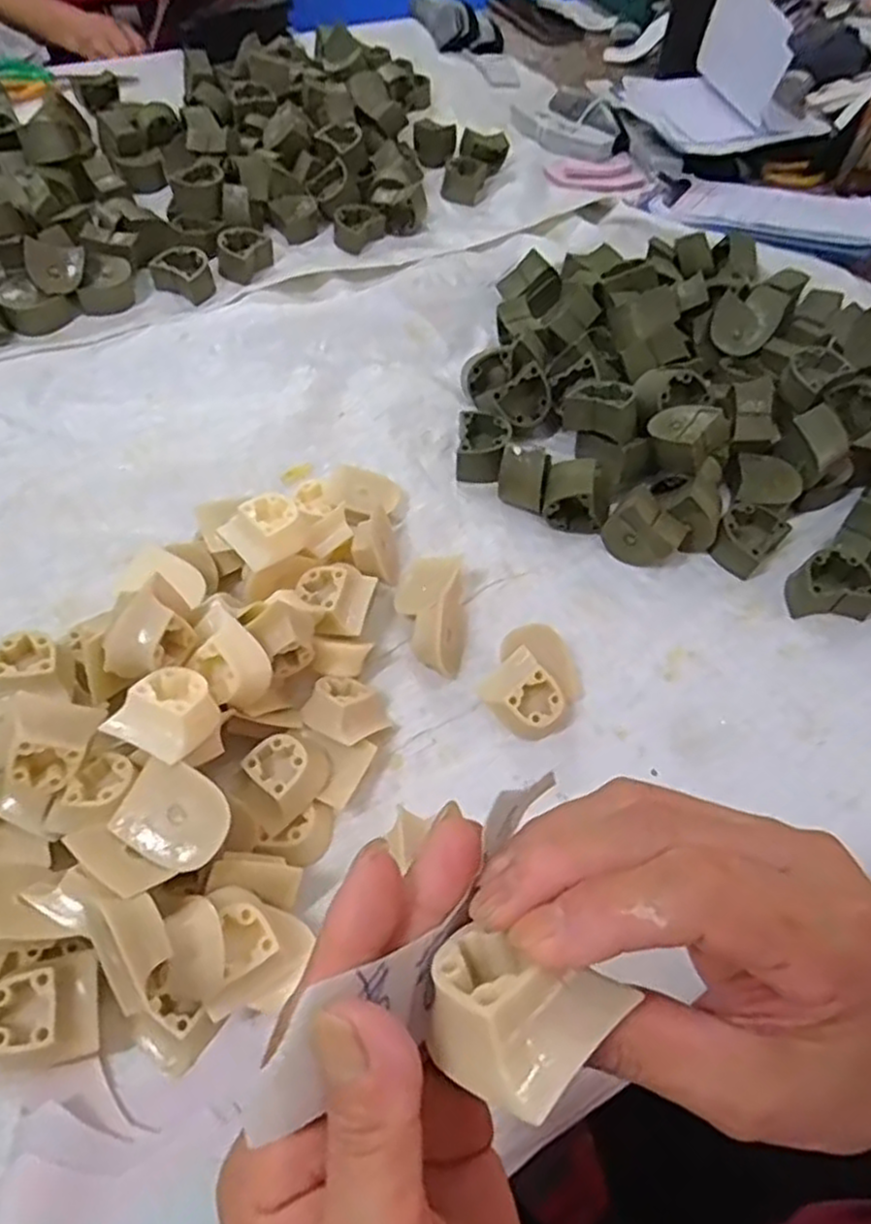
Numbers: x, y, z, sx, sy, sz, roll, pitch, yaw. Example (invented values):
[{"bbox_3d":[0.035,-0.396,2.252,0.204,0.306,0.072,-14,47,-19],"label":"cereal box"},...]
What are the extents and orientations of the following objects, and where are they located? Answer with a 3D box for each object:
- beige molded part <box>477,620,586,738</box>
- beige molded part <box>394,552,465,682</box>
[{"bbox_3d":[0.058,0.044,0.444,0.052,0.032,0.062,29,59,15],"label":"beige molded part"},{"bbox_3d":[-0.002,0.000,0.466,0.044,0.035,0.082,-3,57,-5],"label":"beige molded part"}]

